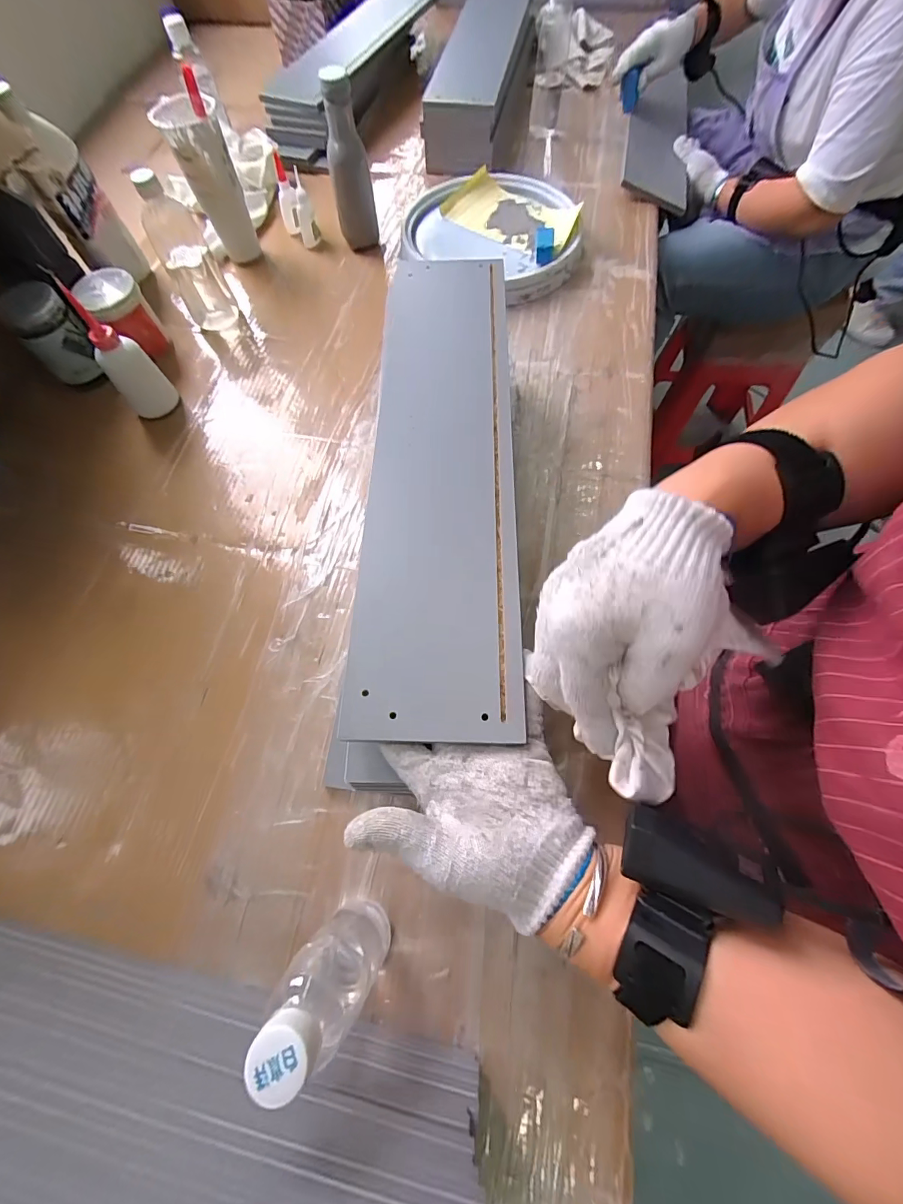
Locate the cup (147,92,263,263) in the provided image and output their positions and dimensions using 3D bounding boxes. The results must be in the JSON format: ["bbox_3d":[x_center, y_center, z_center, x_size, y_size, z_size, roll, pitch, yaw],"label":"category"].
[{"bbox_3d":[-0.375,-0.653,0.695,0.082,0.189,0.095,-30,69,-10],"label":"cup"}]

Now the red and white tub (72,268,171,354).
[{"bbox_3d":[-0.486,-0.425,0.647,0.083,0.085,0.087,-37,70,-12],"label":"red and white tub"}]

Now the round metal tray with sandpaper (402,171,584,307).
[{"bbox_3d":[0.069,-0.626,0.742,0.291,0.047,0.310,-1,67,2],"label":"round metal tray with sandpaper"}]

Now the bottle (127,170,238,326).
[{"bbox_3d":[-0.391,-0.509,0.636,0.069,0.186,0.075,-30,69,-10],"label":"bottle"}]

